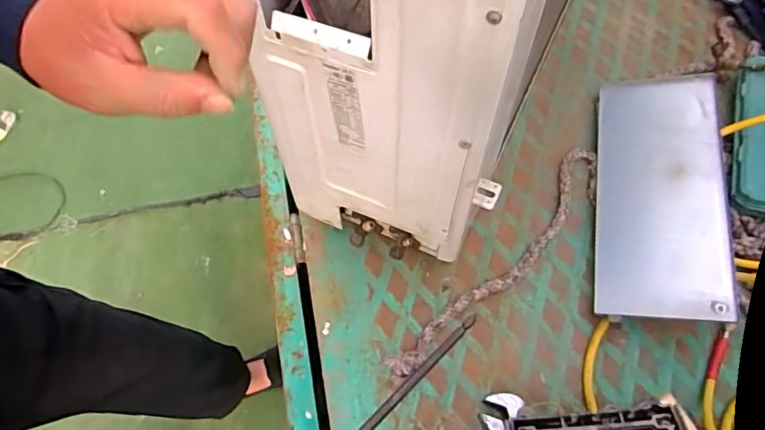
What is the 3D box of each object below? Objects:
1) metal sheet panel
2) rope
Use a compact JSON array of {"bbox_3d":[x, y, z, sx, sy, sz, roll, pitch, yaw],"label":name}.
[{"bbox_3d":[0.396,-0.038,0.755,0.164,0.017,0.393,0,63,22],"label":"metal sheet panel"},{"bbox_3d":[0.174,0.065,0.741,0.069,0.019,0.456,41,72,17],"label":"rope"}]

